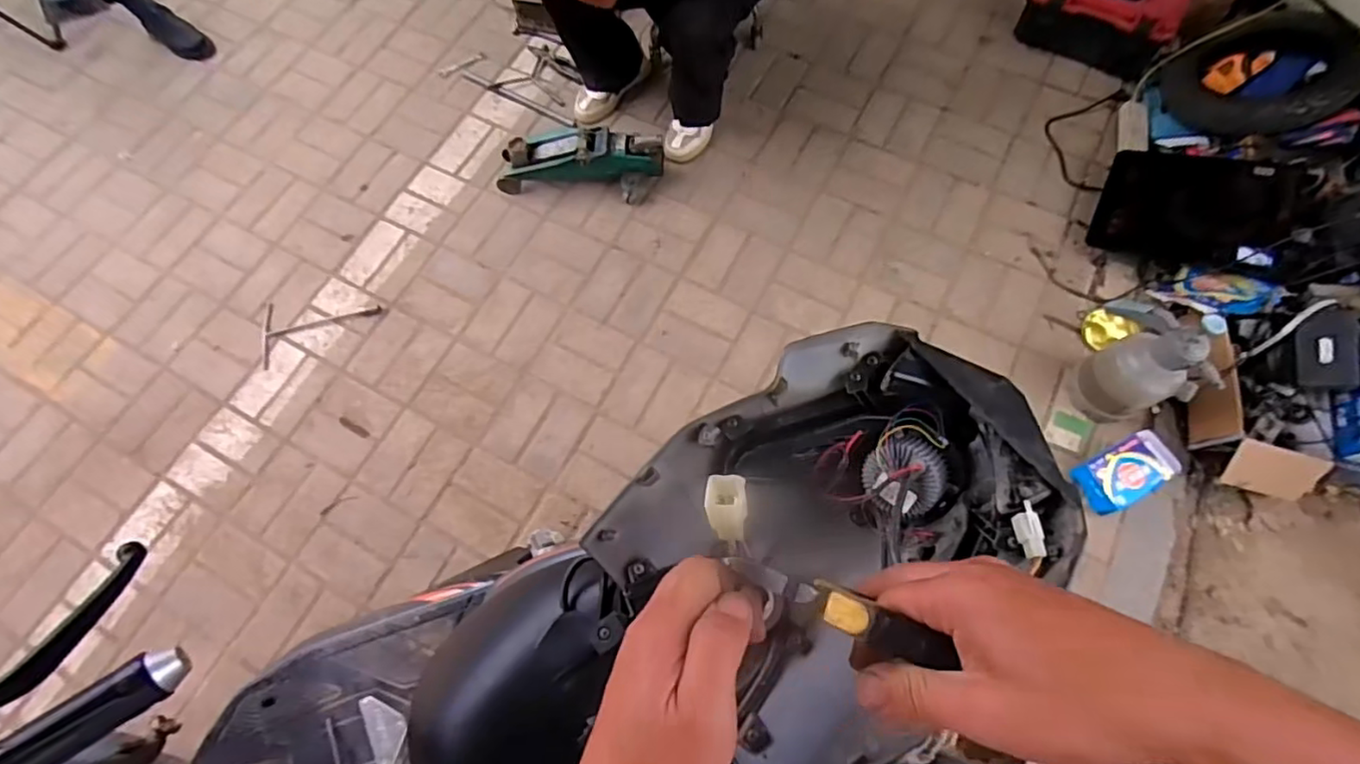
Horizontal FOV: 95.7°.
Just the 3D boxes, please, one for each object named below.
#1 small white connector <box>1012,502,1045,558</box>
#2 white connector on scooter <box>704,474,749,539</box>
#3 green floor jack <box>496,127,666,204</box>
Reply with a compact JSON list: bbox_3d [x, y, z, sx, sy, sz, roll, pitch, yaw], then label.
[{"bbox_3d":[0.245,0.103,0.430,0.016,0.011,0.038,-10,68,-1],"label":"small white connector"},{"bbox_3d":[0.020,0.058,0.281,0.019,0.035,0.013,-9,30,-16],"label":"white connector on scooter"},{"bbox_3d":[-0.242,-0.525,1.494,0.406,0.119,0.145,0,72,0],"label":"green floor jack"}]

